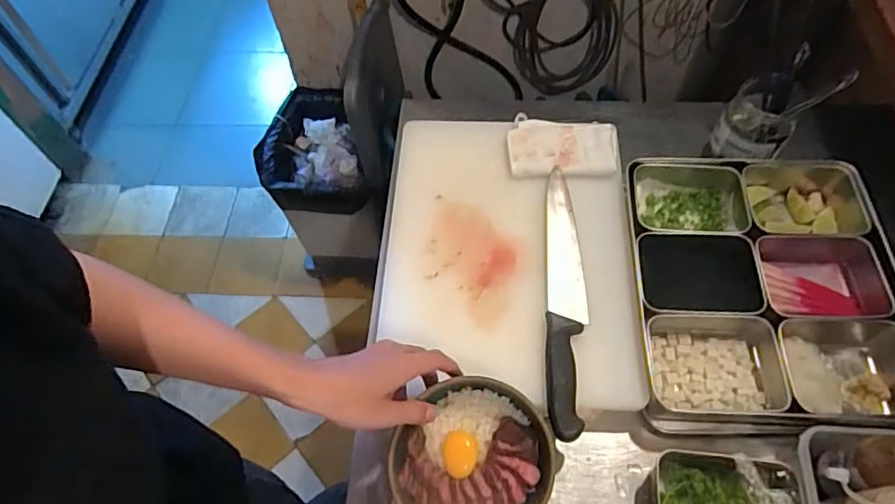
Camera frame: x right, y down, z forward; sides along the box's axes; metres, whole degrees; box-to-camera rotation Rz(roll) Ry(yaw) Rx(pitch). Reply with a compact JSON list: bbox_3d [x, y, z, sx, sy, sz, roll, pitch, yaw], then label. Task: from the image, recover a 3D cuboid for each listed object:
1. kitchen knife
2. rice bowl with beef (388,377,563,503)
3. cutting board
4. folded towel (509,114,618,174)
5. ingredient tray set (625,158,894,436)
[{"bbox_3d":[0.137,0.042,0.645,0.045,0.016,0.338,4,60,5],"label":"kitchen knife"},{"bbox_3d":[0.025,0.207,0.549,0.156,0.069,0.144,-1,59,2],"label":"rice bowl with beef"},{"bbox_3d":[0.073,-0.011,0.695,0.291,0.018,0.395,1,59,3],"label":"cutting board"},{"bbox_3d":[0.154,-0.145,0.749,0.139,0.023,0.092,1,59,3],"label":"folded towel"},{"bbox_3d":[0.372,0.038,0.661,0.301,0.067,0.345,2,59,4],"label":"ingredient tray set"}]

